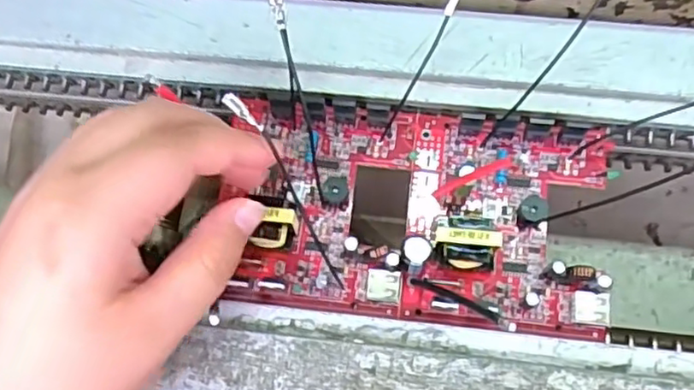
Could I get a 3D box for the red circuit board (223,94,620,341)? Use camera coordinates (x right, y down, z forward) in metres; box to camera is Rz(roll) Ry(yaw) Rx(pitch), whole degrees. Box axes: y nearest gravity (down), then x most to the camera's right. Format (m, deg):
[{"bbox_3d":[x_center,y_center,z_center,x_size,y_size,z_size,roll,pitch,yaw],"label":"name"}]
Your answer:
[{"bbox_3d":[0.031,0.004,0.275,0.158,0.025,0.093,6,72,4],"label":"red circuit board"}]

